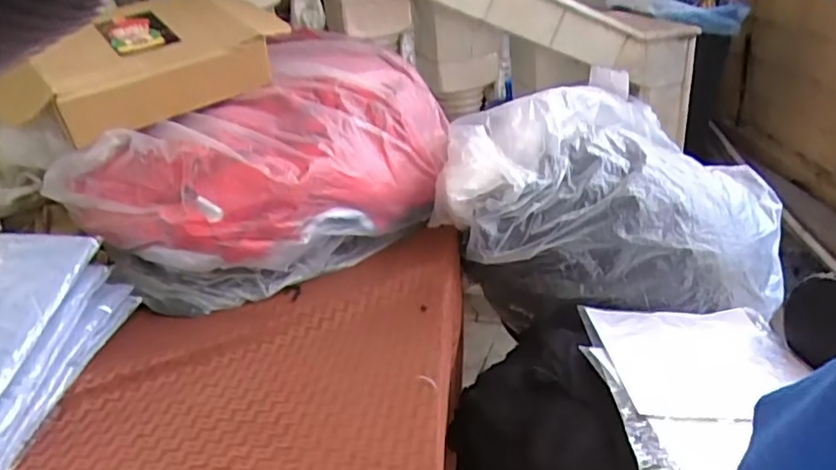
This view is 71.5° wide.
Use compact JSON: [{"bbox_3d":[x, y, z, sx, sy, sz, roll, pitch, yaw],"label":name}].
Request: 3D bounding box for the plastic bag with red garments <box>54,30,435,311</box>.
[{"bbox_3d":[-0.181,-0.091,0.856,0.272,0.273,0.529,17,37,36],"label":"plastic bag with red garments"}]

